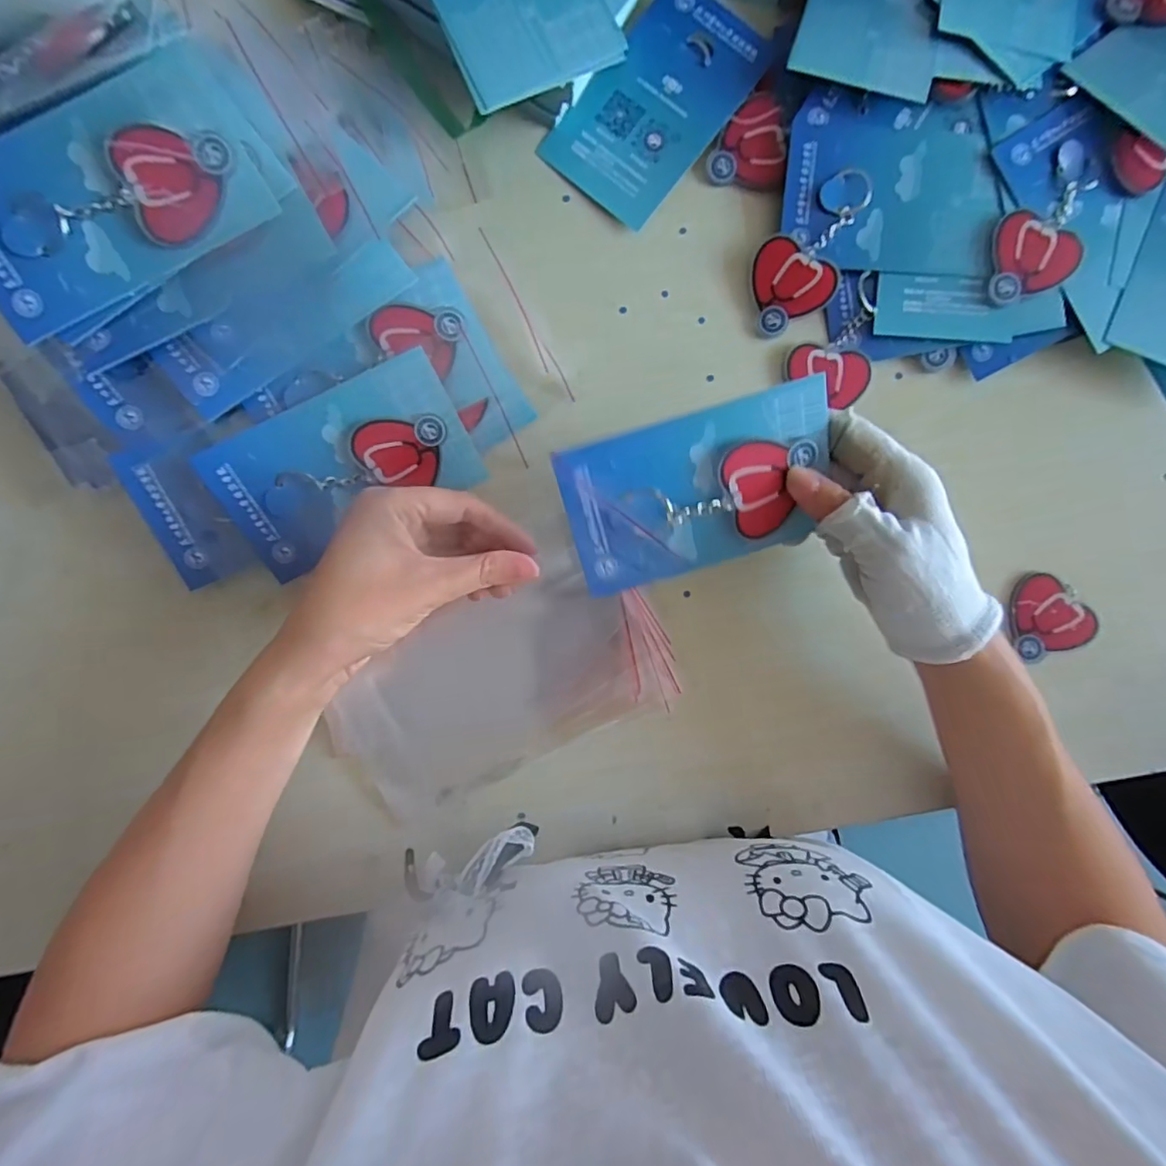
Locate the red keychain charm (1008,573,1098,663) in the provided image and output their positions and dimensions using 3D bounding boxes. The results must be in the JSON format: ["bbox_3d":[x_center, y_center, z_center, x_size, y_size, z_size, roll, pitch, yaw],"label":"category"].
[{"bbox_3d":[0.290,0.019,0.358,0.045,0.006,0.051,-19,88,8],"label":"red keychain charm"}]

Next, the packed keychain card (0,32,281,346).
[{"bbox_3d":[-0.223,-0.184,0.269,0.136,0.009,0.082,-32,100,-4],"label":"packed keychain card"}]

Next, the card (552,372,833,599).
[{"bbox_3d":[0.058,-0.044,0.284,0.131,0.007,0.078,-16,113,1],"label":"card"}]

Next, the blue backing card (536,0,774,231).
[{"bbox_3d":[0.045,-0.291,0.345,0.077,0.004,0.135,38,88,-2],"label":"blue backing card"}]

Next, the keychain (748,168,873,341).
[{"bbox_3d":[0.138,-0.196,0.346,0.097,0.012,0.053,-42,92,-2],"label":"keychain"}]

